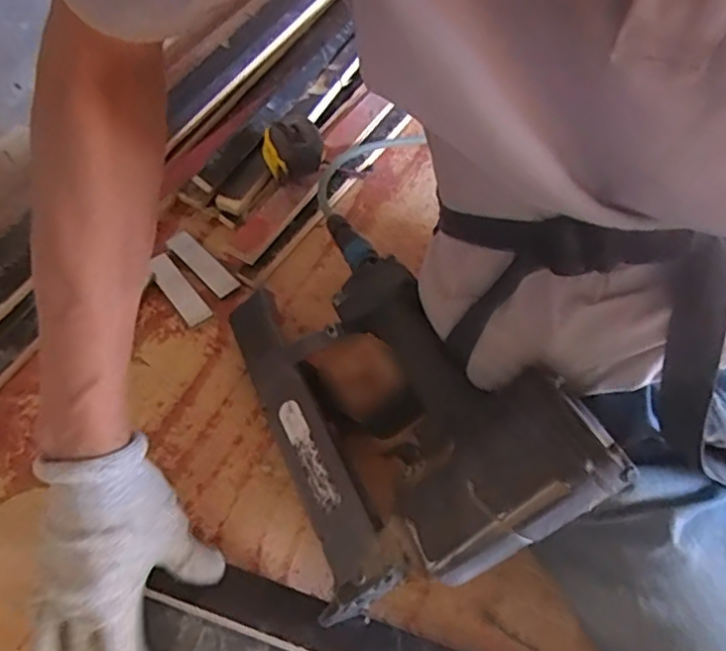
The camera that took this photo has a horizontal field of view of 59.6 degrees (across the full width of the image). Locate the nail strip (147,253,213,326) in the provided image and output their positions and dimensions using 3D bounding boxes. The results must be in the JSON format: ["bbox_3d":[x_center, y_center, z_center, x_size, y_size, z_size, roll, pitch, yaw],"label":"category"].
[{"bbox_3d":[-0.189,-0.038,0.646,0.027,0.007,0.093,-34,65,-22],"label":"nail strip"}]

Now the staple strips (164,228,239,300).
[{"bbox_3d":[-0.170,-0.066,0.667,0.029,0.008,0.102,-39,67,-24],"label":"staple strips"}]

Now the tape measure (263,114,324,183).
[{"bbox_3d":[-0.076,-0.194,0.702,0.063,0.055,0.061,-1,56,1],"label":"tape measure"}]

